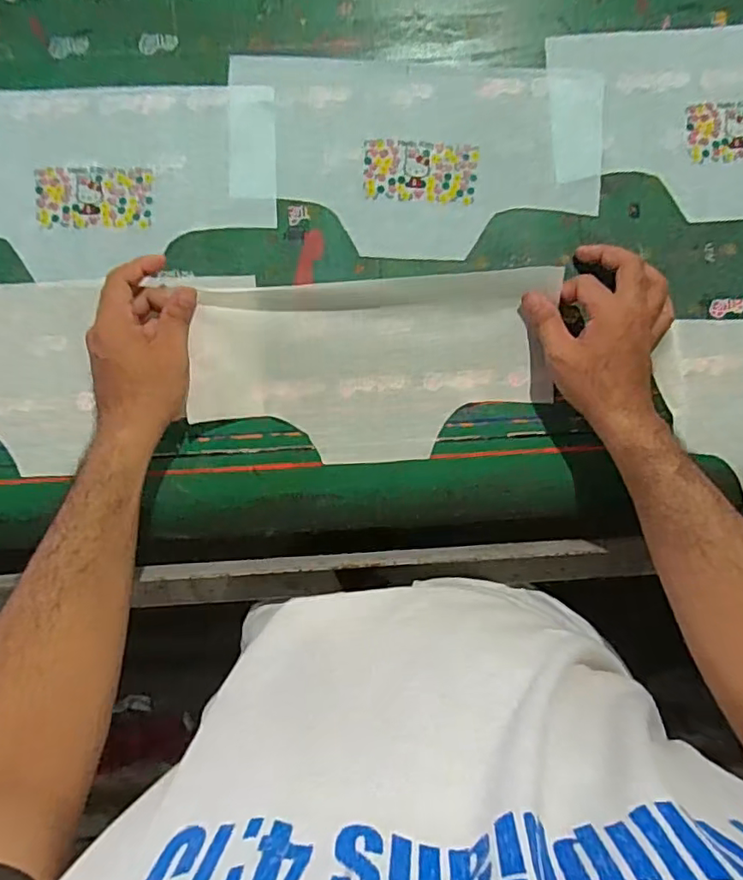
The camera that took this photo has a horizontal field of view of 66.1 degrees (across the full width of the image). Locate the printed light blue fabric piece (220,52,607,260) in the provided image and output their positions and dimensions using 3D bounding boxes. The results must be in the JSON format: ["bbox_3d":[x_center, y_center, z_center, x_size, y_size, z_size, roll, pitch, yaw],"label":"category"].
[{"bbox_3d":[0.040,-0.246,0.499,0.318,0.007,0.167,2,90,-1],"label":"printed light blue fabric piece"}]

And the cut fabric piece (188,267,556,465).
[{"bbox_3d":[0.005,-0.061,0.500,0.306,0.028,0.154,-5,90,-3],"label":"cut fabric piece"}]

